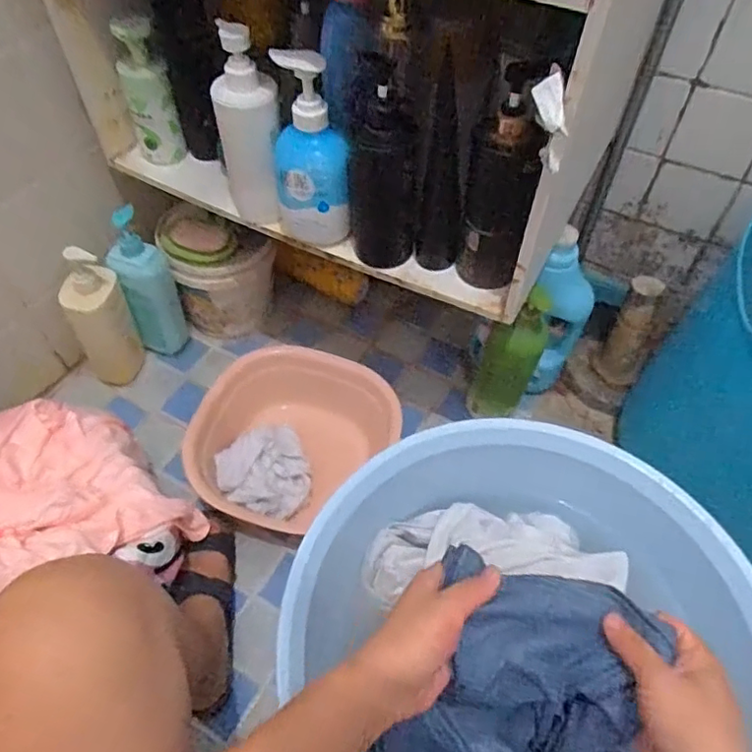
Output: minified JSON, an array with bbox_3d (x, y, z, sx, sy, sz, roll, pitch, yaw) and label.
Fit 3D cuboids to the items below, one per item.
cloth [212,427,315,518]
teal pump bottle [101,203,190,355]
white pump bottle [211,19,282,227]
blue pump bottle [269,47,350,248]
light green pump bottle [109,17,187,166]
[{"bbox_3d":[-0.155,0.138,0.810,0.122,0.049,0.135,-20,56,-15],"label":"cloth"},{"bbox_3d":[-0.359,-0.141,0.907,0.074,0.247,0.062,-16,55,-13],"label":"teal pump bottle"},{"bbox_3d":[-0.135,-0.278,0.645,0.065,0.208,0.065,11,46,7],"label":"white pump bottle"},{"bbox_3d":[-0.068,-0.232,0.613,0.084,0.203,0.065,12,54,7],"label":"blue pump bottle"},{"bbox_3d":[-0.280,-0.345,0.715,0.054,0.168,0.044,-16,55,-13],"label":"light green pump bottle"}]

